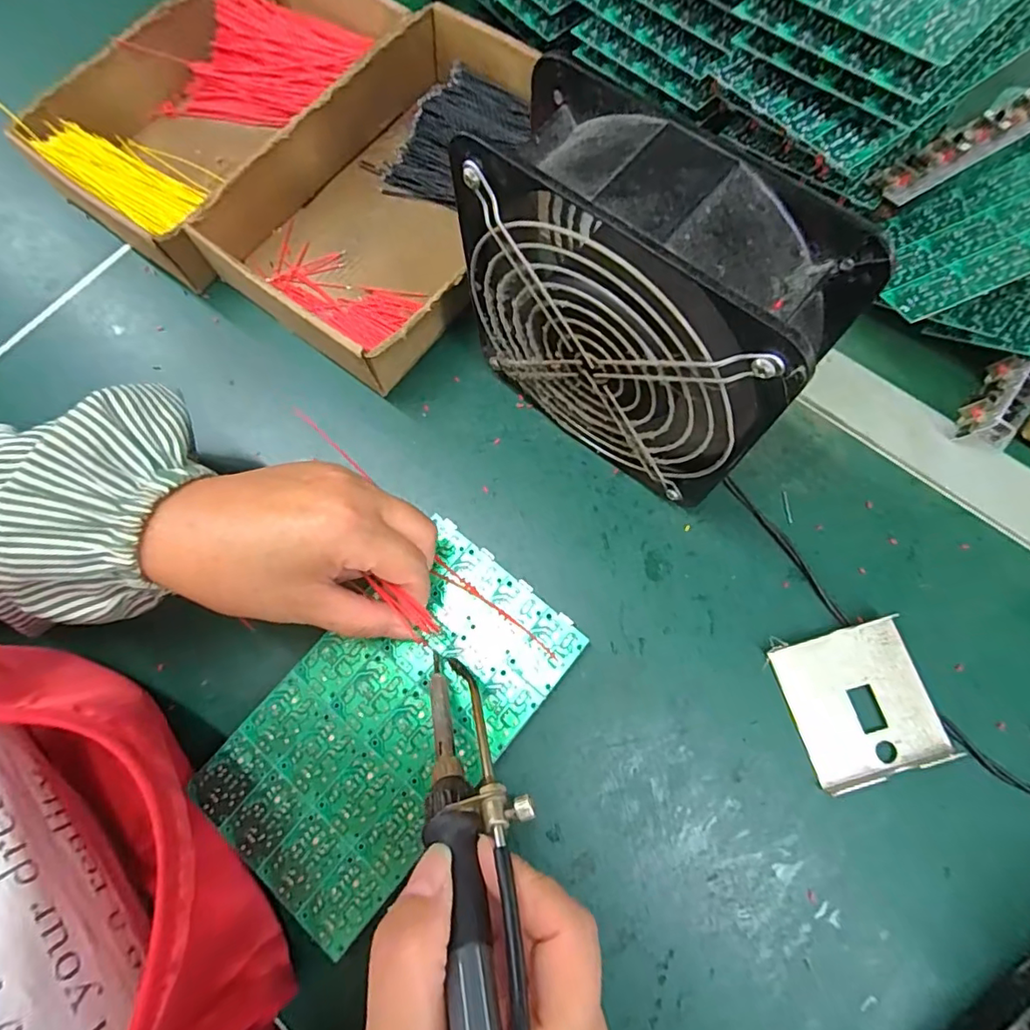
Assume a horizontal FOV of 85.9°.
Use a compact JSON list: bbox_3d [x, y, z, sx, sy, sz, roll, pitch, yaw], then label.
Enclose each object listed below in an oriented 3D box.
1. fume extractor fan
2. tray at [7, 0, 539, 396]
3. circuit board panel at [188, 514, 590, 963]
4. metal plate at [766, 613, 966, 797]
[{"bbox_3d":[0.051,-0.084,0.250,0.144,0.153,0.057,40,78,11],"label":"fume extractor fan"},{"bbox_3d":[-0.133,-0.240,0.359,0.302,0.047,0.246,31,76,9],"label":"tray"},{"bbox_3d":[-0.057,0.096,0.266,0.102,0.004,0.173,42,78,12],"label":"circuit board panel"},{"bbox_3d":[0.169,0.091,0.270,0.065,0.009,0.069,-16,74,-4],"label":"metal plate"}]

